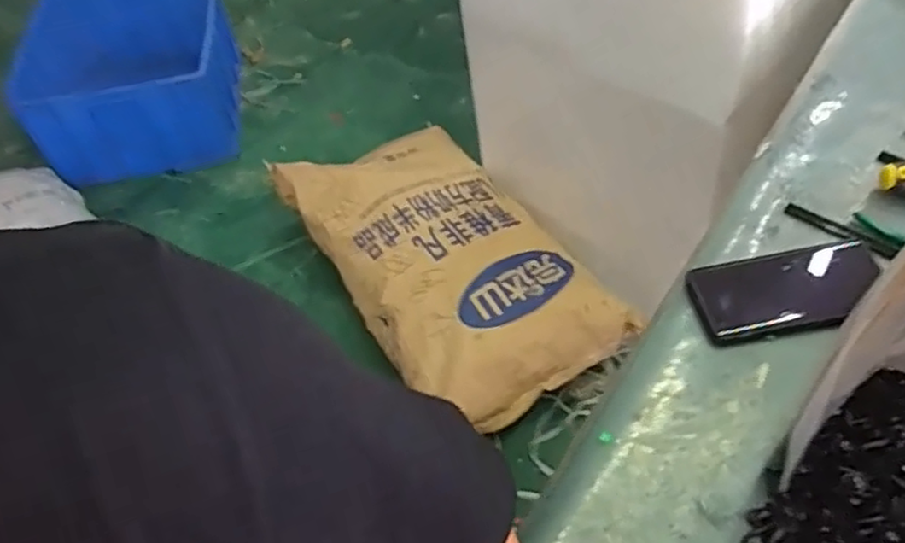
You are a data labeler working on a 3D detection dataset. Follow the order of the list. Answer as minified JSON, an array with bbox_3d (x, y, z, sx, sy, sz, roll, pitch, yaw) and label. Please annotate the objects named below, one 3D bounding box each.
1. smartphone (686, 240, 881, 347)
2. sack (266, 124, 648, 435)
[{"bbox_3d":[0.293,0.017,0.579,0.162,0.016,0.076,-9,51,-3],"label":"smartphone"},{"bbox_3d":[-0.034,-0.058,1.397,0.436,0.133,0.799,-25,54,-15],"label":"sack"}]

